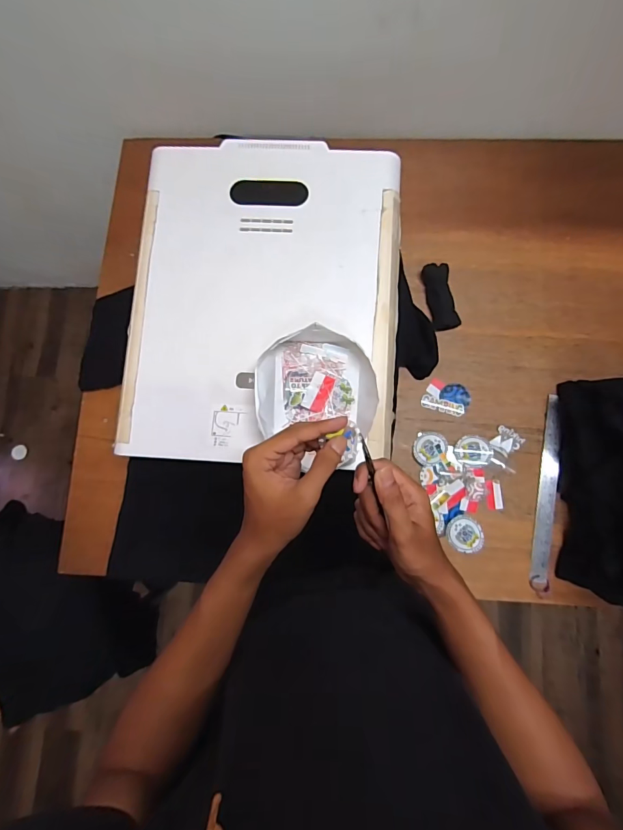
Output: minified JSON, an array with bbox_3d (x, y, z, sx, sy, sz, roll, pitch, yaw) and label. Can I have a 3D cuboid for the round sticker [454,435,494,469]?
[{"bbox_3d":[0.292,0.066,0.714,0.064,0.008,0.057,2,81,4],"label":"round sticker"}]

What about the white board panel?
[{"bbox_3d":[-0.073,-0.183,0.606,0.401,0.027,0.493,3,81,4],"label":"white board panel"}]

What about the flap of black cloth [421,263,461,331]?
[{"bbox_3d":[0.246,-0.224,0.758,0.048,0.017,0.129,-9,80,2],"label":"flap of black cloth"}]

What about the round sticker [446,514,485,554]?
[{"bbox_3d":[0.268,0.207,0.691,0.062,0.006,0.062,-1,81,3],"label":"round sticker"}]

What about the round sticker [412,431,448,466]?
[{"bbox_3d":[0.215,0.061,0.718,0.062,0.007,0.059,0,78,1],"label":"round sticker"}]

